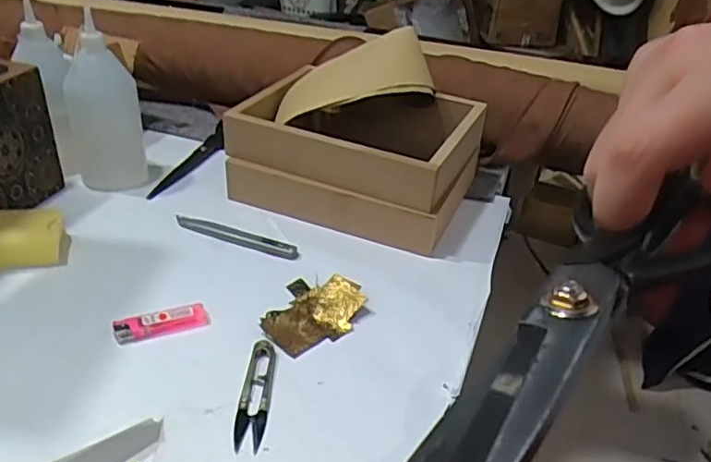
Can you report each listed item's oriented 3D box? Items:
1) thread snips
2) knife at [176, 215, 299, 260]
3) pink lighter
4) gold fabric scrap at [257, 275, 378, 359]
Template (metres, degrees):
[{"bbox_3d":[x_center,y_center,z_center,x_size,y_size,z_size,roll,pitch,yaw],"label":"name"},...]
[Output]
[{"bbox_3d":[-0.077,0.124,0.468,0.023,0.008,0.100,5,34,-2],"label":"thread snips"},{"bbox_3d":[-0.128,0.006,0.639,0.144,0.007,0.021,16,35,14],"label":"knife"},{"bbox_3d":[-0.166,0.080,0.519,0.077,0.014,0.022,-10,37,-23],"label":"pink lighter"},{"bbox_3d":[-0.040,0.068,0.545,0.078,0.018,0.095,29,40,30],"label":"gold fabric scrap"}]

